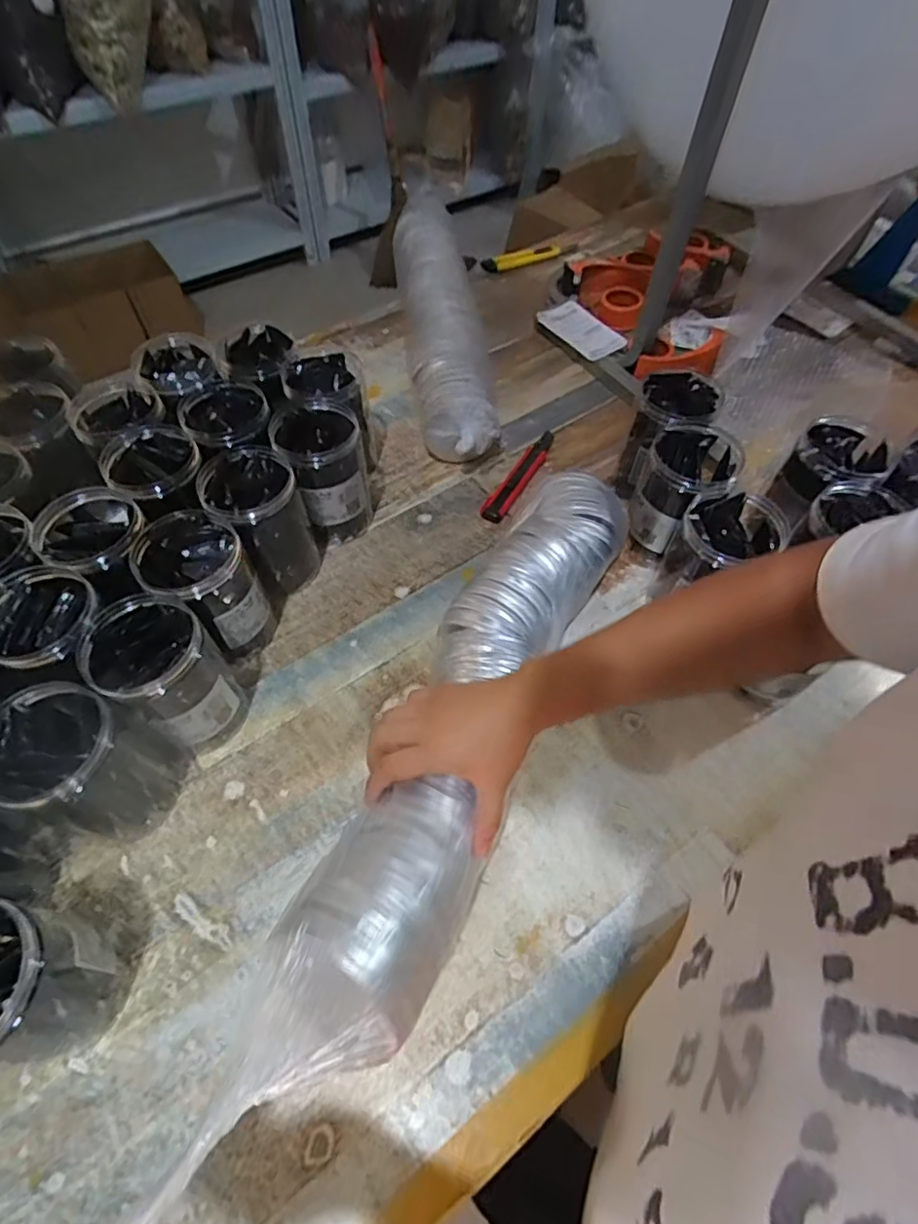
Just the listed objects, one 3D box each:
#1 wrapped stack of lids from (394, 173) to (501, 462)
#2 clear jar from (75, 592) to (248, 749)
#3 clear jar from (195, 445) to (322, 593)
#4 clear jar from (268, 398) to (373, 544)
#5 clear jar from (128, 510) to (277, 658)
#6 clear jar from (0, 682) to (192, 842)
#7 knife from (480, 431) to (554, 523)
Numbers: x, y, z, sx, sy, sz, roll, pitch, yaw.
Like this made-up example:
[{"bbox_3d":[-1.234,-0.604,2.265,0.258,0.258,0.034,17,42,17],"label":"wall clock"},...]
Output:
[{"bbox_3d":[-0.030,-0.450,0.892,0.103,0.115,0.602,-6,58,-5],"label":"wrapped stack of lids"},{"bbox_3d":[-0.268,0.060,0.542,0.089,0.147,0.107,-35,64,-21],"label":"clear jar"},{"bbox_3d":[-0.213,-0.095,0.641,0.093,0.145,0.095,-21,60,-14],"label":"clear jar"},{"bbox_3d":[-0.154,-0.161,0.685,0.092,0.144,0.097,-14,59,-10],"label":"clear jar"},{"bbox_3d":[-0.253,-0.021,0.592,0.091,0.150,0.097,0,58,-1],"label":"clear jar"},{"bbox_3d":[-0.319,0.132,0.494,0.090,0.154,0.090,0,58,-1],"label":"clear jar"},{"bbox_3d":[0.086,-0.187,0.784,0.035,0.018,0.175,31,62,17],"label":"knife"}]

